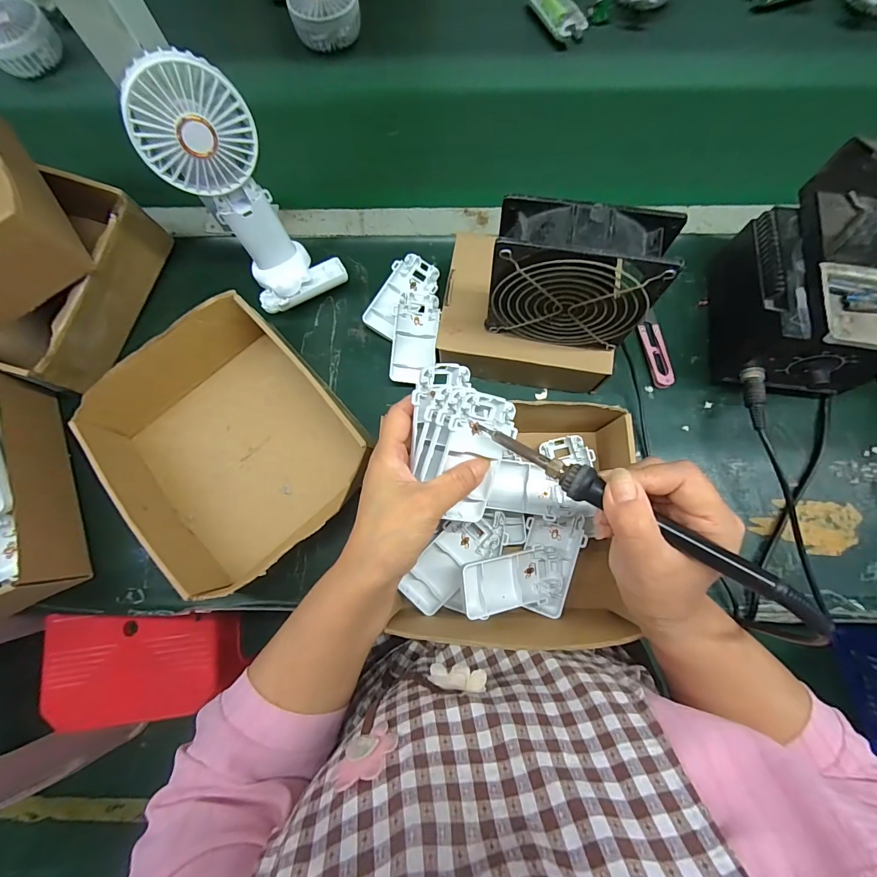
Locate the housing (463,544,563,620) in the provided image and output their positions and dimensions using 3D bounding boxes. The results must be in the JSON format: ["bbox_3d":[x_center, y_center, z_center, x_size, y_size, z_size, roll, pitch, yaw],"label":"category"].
[{"bbox_3d":[0.064,0.122,0.339,0.096,0.022,0.046,-4,77,-23],"label":"housing"}]

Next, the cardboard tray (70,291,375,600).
[{"bbox_3d":[-0.191,0.002,0.372,0.192,0.068,0.227,-41,80,-7],"label":"cardboard tray"}]

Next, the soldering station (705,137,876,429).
[{"bbox_3d":[0.333,-0.131,0.340,0.108,0.156,0.186,3,78,2],"label":"soldering station"}]

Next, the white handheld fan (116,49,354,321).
[{"bbox_3d":[-0.167,-0.204,0.355,0.090,0.185,0.099,-38,79,-6],"label":"white handheld fan"}]

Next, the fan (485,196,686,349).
[{"bbox_3d":[0.101,-0.121,0.309,0.117,0.113,0.043,10,78,4],"label":"fan"}]

